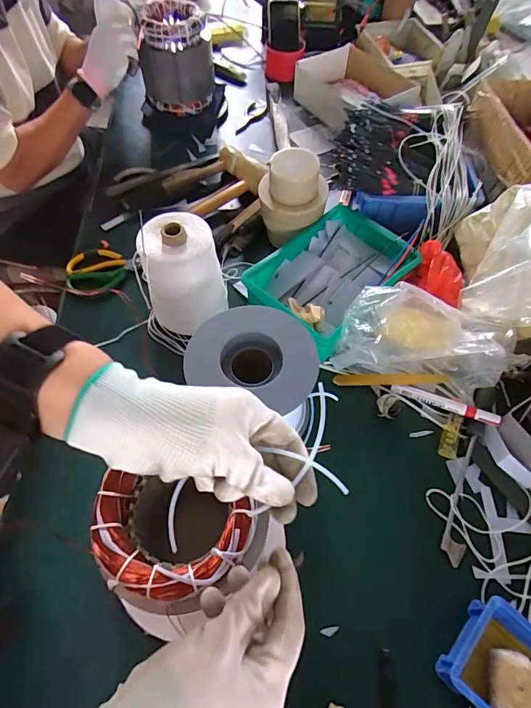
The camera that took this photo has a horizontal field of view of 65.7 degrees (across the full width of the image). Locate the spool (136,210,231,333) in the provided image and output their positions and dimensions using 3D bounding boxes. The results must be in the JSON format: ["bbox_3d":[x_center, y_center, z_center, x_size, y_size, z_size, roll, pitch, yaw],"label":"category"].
[{"bbox_3d":[-0.116,-0.112,0.613,0.102,0.167,0.096,0,59,0],"label":"spool"}]

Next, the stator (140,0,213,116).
[{"bbox_3d":[-0.202,-0.652,0.926,0.151,0.197,0.151,-12,60,-7],"label":"stator"}]

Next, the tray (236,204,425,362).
[{"bbox_3d":[0.109,-0.125,0.660,0.253,0.053,0.178,-38,66,-20],"label":"tray"}]

